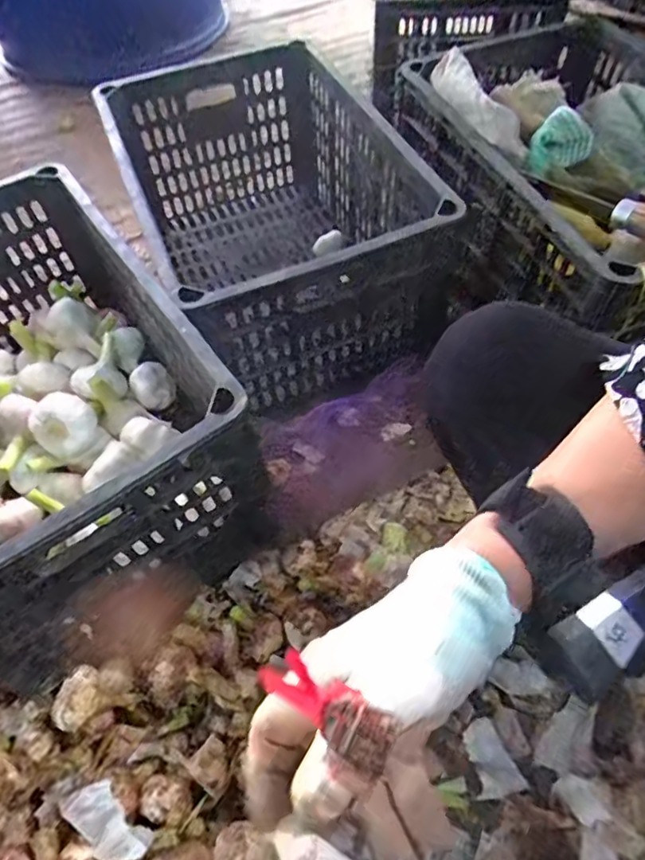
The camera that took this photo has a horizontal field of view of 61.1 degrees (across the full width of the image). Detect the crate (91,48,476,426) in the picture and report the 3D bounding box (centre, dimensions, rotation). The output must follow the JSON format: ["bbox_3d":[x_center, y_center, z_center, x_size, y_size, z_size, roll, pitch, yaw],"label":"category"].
[{"bbox_3d":[-0.073,-0.277,0.726,0.294,0.235,0.468,-22,58,-10],"label":"crate"}]

